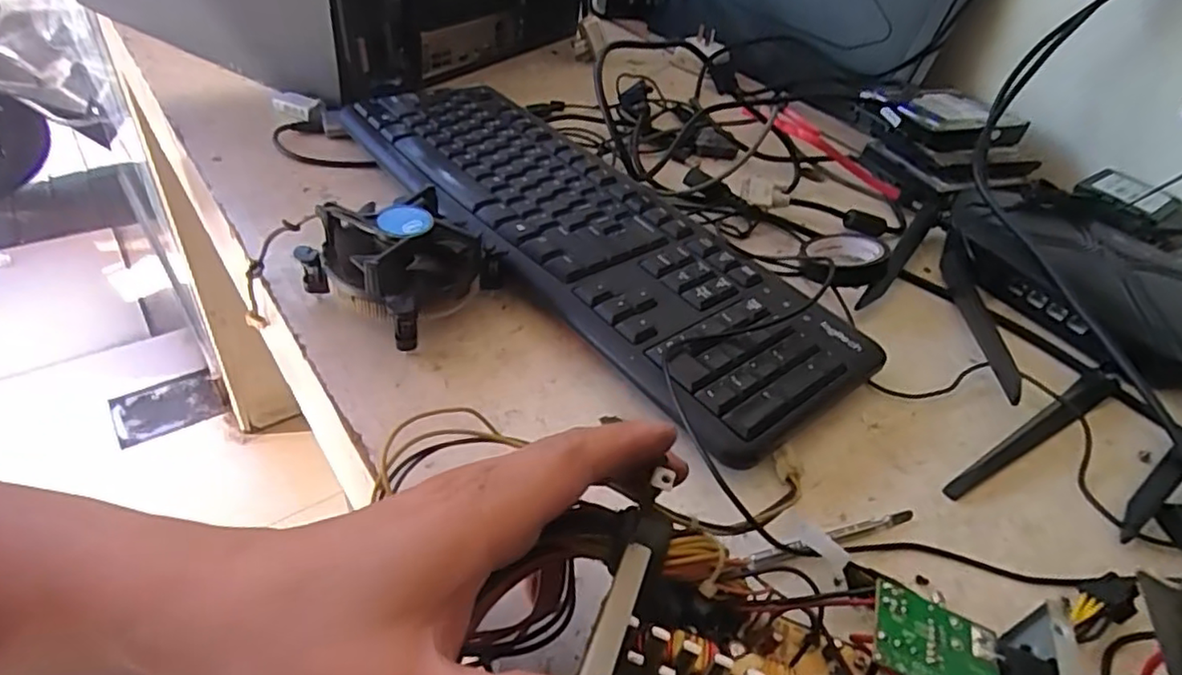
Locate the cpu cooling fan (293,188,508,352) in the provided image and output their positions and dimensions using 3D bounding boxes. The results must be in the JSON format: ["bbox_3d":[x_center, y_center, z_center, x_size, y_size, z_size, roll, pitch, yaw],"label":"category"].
[{"bbox_3d":[-0.110,-0.044,0.370,0.087,0.056,0.083,30,47,19],"label":"cpu cooling fan"}]

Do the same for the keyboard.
[{"bbox_3d":[-0.014,-0.079,0.437,0.143,0.038,0.413,-29,55,-34],"label":"keyboard"}]

